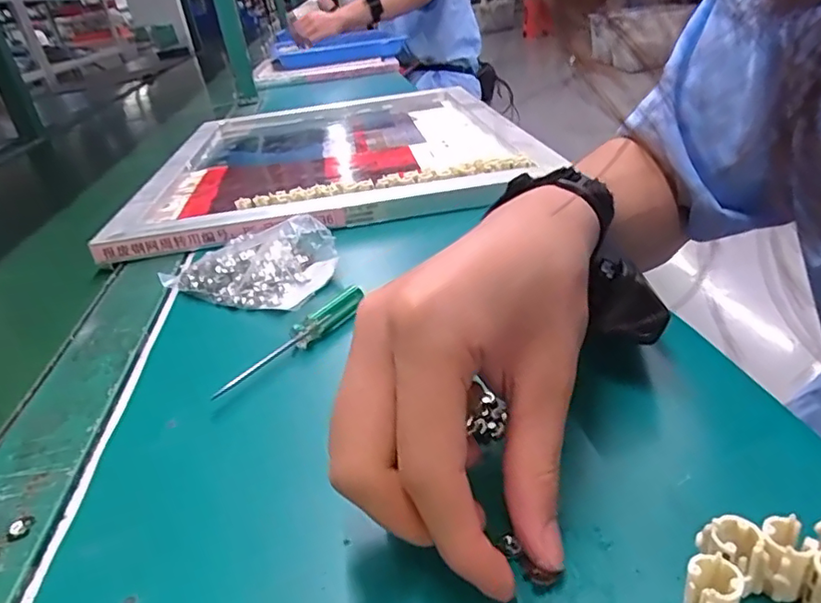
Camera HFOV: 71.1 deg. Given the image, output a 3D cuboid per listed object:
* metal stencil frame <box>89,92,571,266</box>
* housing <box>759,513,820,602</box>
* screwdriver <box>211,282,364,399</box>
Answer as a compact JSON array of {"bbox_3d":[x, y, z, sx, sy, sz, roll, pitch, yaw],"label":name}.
[{"bbox_3d":[-0.097,-0.197,0.727,0.412,0.029,0.532,-9,29,-5],"label":"metal stencil frame"},{"bbox_3d":[0.114,0.080,0.176,0.013,0.024,0.017,16,36,35],"label":"housing"},{"bbox_3d":[-0.066,0.021,0.331,0.015,0.014,0.112,17,37,36],"label":"screwdriver"}]

